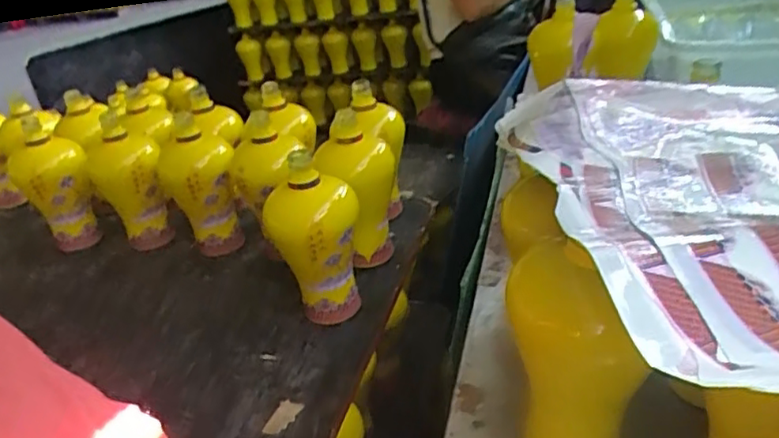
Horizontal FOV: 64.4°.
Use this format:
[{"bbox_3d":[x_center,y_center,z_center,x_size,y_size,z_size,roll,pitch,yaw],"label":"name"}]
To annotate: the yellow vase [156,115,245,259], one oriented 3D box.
[{"bbox_3d":[-0.252,-0.035,0.848,0.096,0.195,0.102,-20,31,-18],"label":"yellow vase"}]

